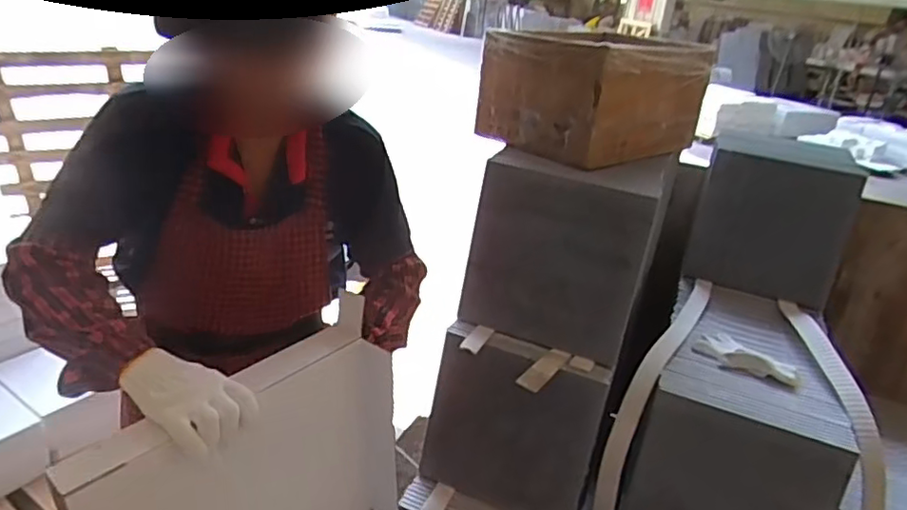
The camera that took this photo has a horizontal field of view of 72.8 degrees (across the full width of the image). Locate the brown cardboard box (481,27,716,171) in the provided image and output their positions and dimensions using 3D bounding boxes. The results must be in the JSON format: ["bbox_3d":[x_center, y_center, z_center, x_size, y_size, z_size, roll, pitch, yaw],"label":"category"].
[{"bbox_3d":[0.303,-0.338,1.294,0.434,0.216,0.276,-16,33,-41],"label":"brown cardboard box"}]

